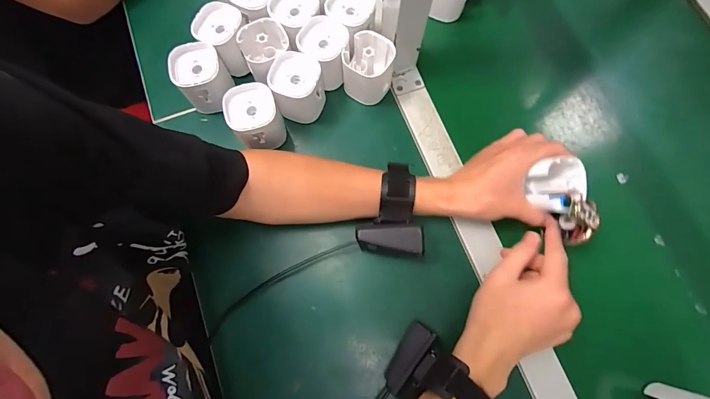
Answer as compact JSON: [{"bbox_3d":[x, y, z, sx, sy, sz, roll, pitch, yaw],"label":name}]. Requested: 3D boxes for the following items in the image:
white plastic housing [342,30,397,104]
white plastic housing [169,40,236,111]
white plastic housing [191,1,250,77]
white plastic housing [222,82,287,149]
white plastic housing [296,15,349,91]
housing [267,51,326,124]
[{"bbox_3d":[0.016,-0.154,0.425,0.056,0.068,0.061,22,78,6],"label":"white plastic housing"},{"bbox_3d":[-0.180,-0.144,0.420,0.056,0.059,0.058,-15,77,-3],"label":"white plastic housing"},{"bbox_3d":[-0.160,-0.193,0.433,0.053,0.062,0.058,0,77,-1],"label":"white plastic housing"},{"bbox_3d":[-0.113,-0.092,0.409,0.055,0.066,0.060,-15,77,-3],"label":"white plastic housing"},{"bbox_3d":[-0.034,-0.175,0.431,0.055,0.066,0.057,0,77,-1],"label":"white plastic housing"},{"bbox_3d":[-0.066,-0.129,0.422,0.058,0.068,0.060,7,77,2],"label":"housing"}]

